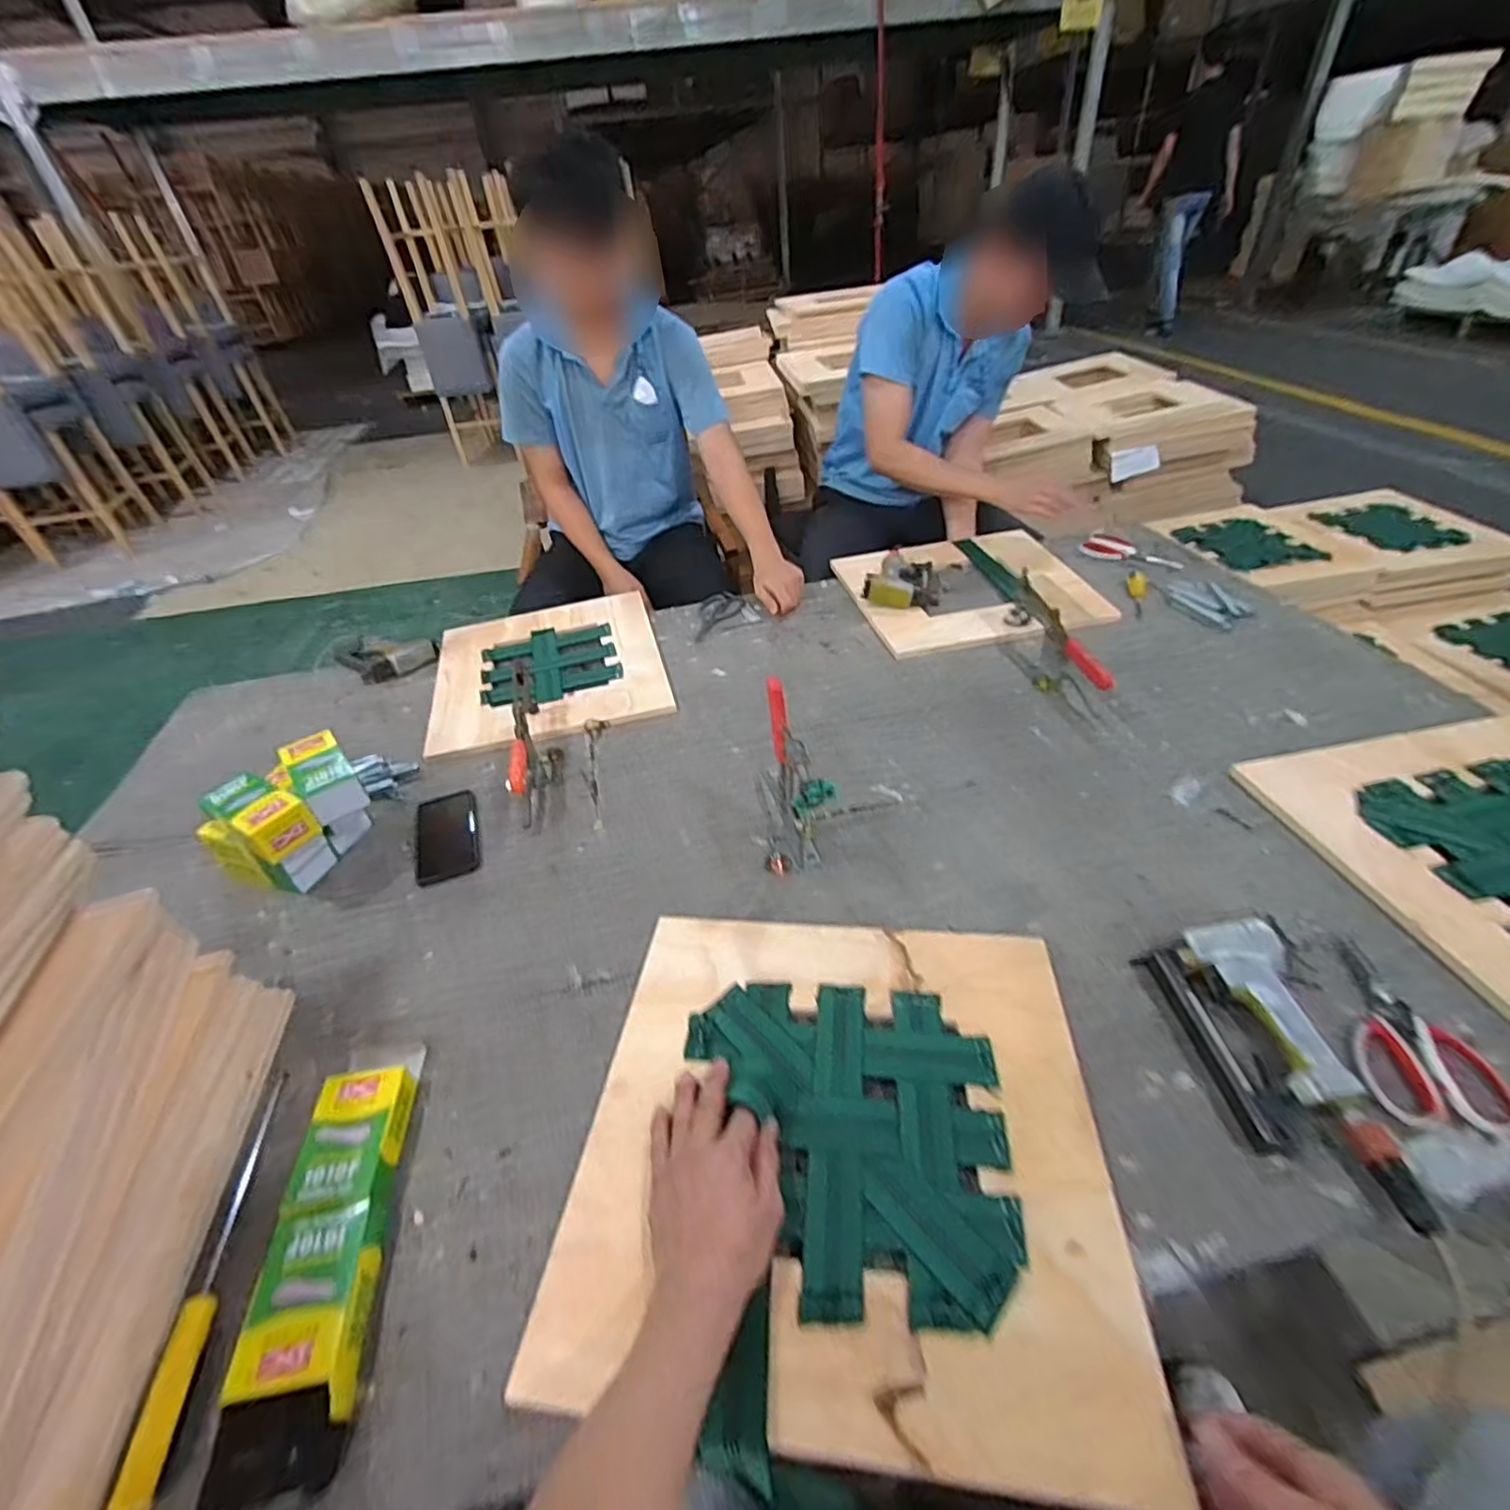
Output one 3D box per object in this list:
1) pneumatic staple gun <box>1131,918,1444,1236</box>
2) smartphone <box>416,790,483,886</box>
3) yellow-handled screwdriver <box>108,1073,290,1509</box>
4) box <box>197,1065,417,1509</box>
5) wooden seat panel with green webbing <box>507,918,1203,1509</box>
[{"bbox_3d":[0.459,0.264,0.571,0.123,0.041,0.249,-7,40,0],"label":"pneumatic staple gun"},{"bbox_3d":[-0.427,0.108,0.916,0.084,0.004,0.172,-18,41,-13],"label":"smartphone"},{"bbox_3d":[-0.440,0.409,0.542,0.022,0.021,0.296,-11,40,-5],"label":"yellow-handled screwdriver"},{"bbox_3d":[-0.346,0.397,0.536,0.085,0.036,0.285,-10,40,-4],"label":"box"},{"bbox_3d":[0.072,0.319,0.570,0.425,0.016,0.402,1,41,9],"label":"wooden seat panel with green webbing"}]

